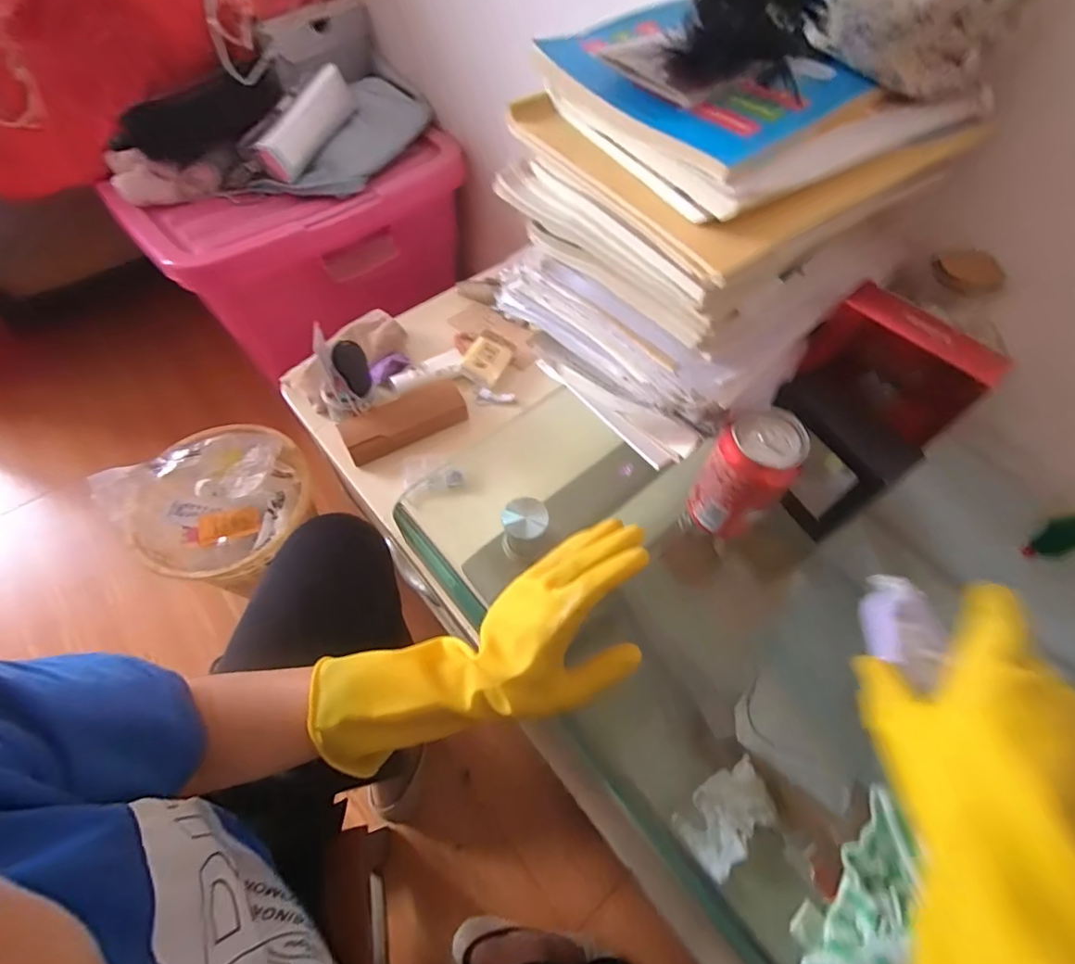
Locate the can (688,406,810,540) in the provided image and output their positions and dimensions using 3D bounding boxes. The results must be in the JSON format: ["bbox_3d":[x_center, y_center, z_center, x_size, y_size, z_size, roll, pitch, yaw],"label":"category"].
[{"bbox_3d":[0.166,-0.004,0.425,0.059,0.103,0.061,0,59,0],"label":"can"}]

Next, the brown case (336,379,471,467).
[{"bbox_3d":[-0.171,-0.079,0.675,0.153,0.046,0.054,-25,62,-15],"label":"brown case"}]

